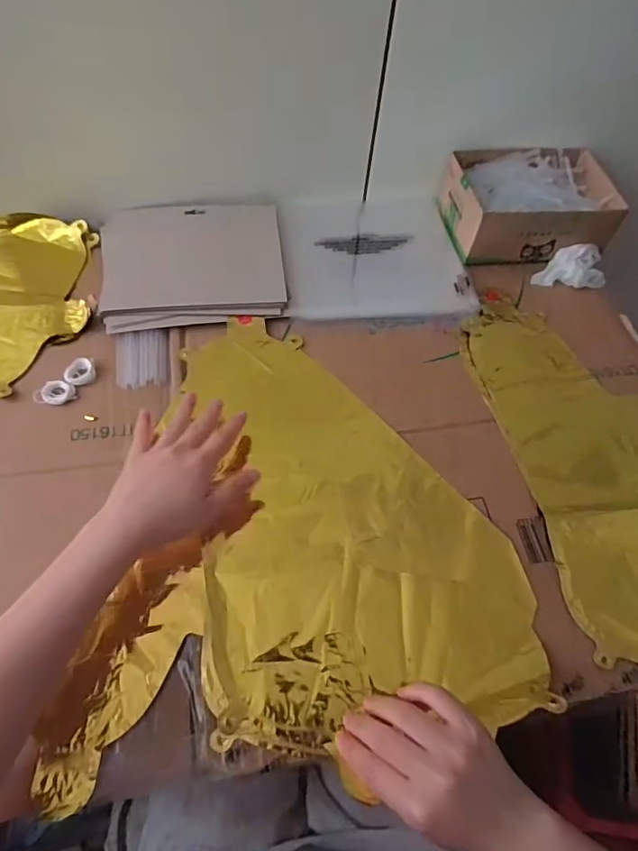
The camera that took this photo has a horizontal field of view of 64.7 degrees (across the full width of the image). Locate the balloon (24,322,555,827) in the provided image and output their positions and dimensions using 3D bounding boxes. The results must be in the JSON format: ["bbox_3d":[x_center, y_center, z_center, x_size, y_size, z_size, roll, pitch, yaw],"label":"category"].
[{"bbox_3d":[-0.011,0.075,0.444,0.355,0.017,0.378,-1,61,-4],"label":"balloon"}]

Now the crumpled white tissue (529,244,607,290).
[{"bbox_3d":[0.299,-0.188,0.599,0.088,0.028,0.049,-3,61,-5],"label":"crumpled white tissue"}]

